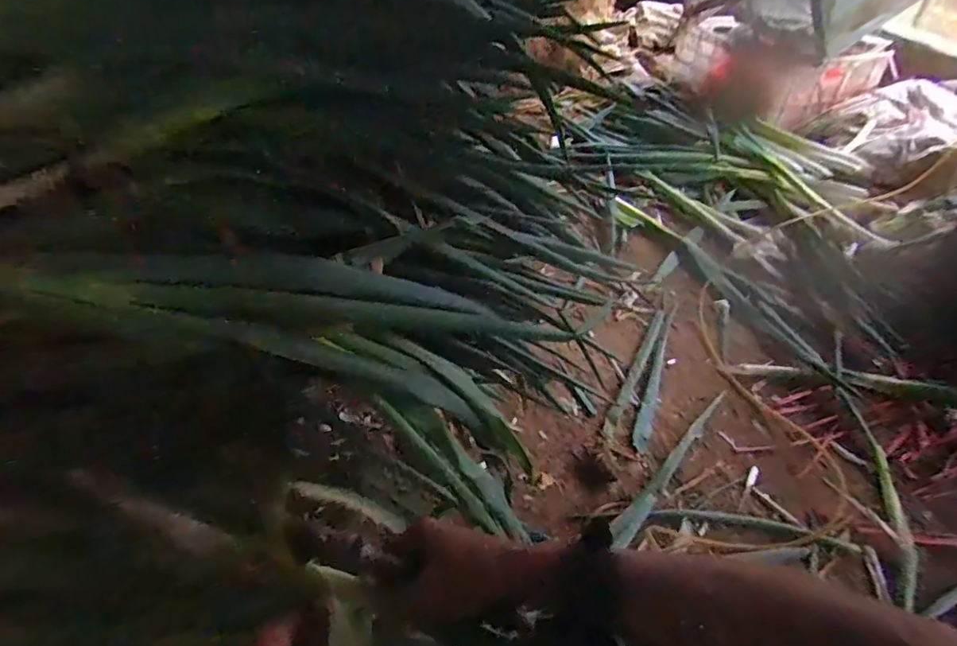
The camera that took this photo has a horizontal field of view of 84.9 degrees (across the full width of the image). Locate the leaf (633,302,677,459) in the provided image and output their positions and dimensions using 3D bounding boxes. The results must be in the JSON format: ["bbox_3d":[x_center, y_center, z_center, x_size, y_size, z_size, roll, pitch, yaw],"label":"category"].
[{"bbox_3d":[0.402,0.113,1.170,0.034,0.028,0.425,20,53,14],"label":"leaf"}]

